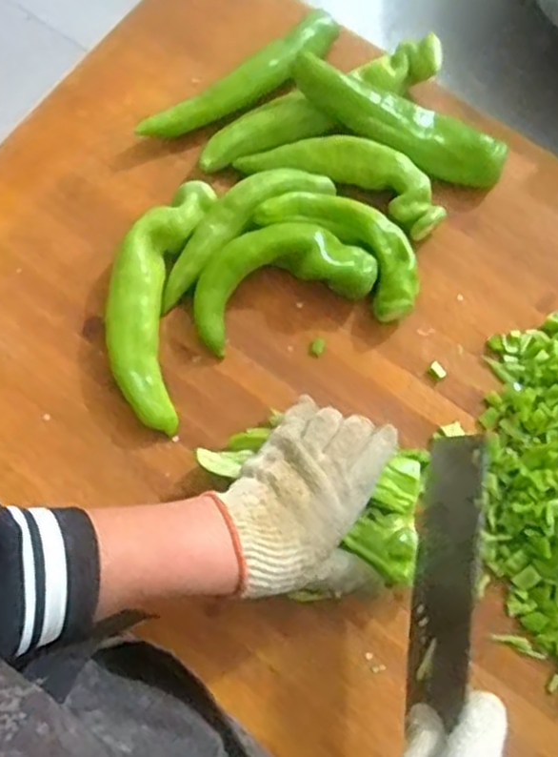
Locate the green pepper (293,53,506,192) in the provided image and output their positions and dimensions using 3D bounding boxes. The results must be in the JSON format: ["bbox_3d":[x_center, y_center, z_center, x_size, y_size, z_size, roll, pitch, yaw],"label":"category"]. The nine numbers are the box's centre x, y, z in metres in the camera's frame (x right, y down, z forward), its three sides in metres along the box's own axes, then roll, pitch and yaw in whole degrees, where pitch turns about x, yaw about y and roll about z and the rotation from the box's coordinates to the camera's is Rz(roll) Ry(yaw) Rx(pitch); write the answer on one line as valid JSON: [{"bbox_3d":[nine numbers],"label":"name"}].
[{"bbox_3d":[0.100,-0.213,0.612,0.190,0.038,0.044,24,111,-4],"label":"green pepper"}]

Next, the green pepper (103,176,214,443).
[{"bbox_3d":[-0.098,-0.062,0.567,0.068,0.037,0.198,8,74,1],"label":"green pepper"}]

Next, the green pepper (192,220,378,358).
[{"bbox_3d":[-0.001,-0.080,0.571,0.141,0.040,0.070,-20,75,-7],"label":"green pepper"}]

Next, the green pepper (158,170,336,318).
[{"bbox_3d":[-0.034,-0.124,0.584,0.170,0.034,0.045,-37,78,-11],"label":"green pepper"}]

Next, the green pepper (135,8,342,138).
[{"bbox_3d":[-0.027,-0.258,0.630,0.202,0.026,0.039,-37,78,-11],"label":"green pepper"}]

